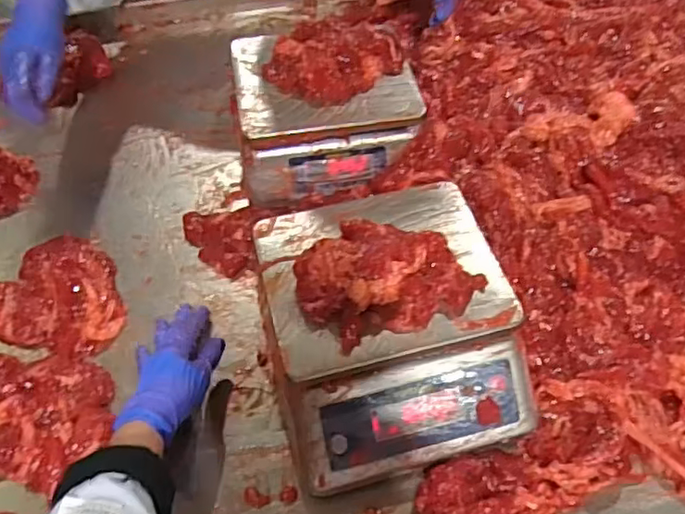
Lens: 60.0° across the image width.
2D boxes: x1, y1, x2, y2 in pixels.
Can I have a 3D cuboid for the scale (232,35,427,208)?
[{"bbox_3d":[-0.021,-0.178,0.769,0.231,0.119,0.207,-5,56,0],"label":"scale"}]

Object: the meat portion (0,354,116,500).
[{"bbox_3d":[-0.326,0.153,0.592,0.184,0.035,0.131,9,57,9],"label":"meat portion"}]

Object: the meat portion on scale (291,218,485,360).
[{"bbox_3d":[0.040,0.009,0.545,0.170,0.042,0.119,-18,57,-9],"label":"meat portion on scale"}]

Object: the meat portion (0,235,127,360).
[{"bbox_3d":[-0.324,0.044,0.680,0.172,0.038,0.148,28,62,20],"label":"meat portion"}]

